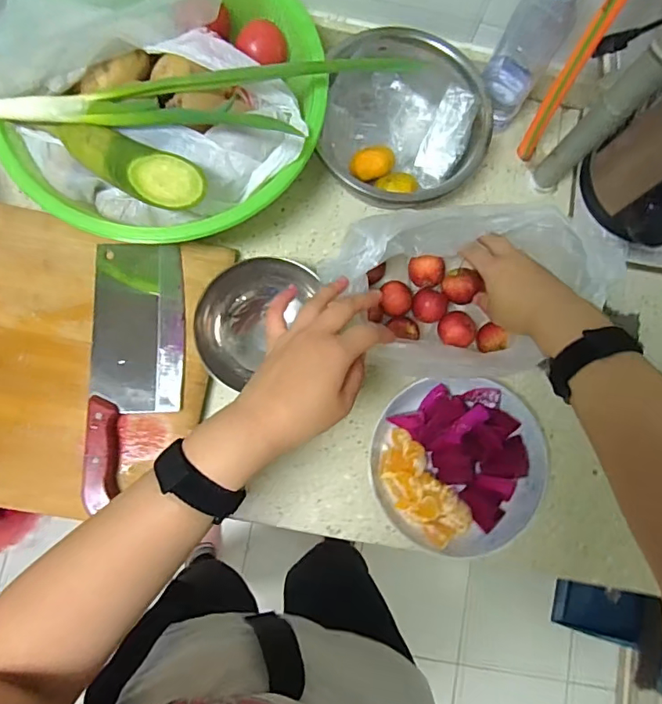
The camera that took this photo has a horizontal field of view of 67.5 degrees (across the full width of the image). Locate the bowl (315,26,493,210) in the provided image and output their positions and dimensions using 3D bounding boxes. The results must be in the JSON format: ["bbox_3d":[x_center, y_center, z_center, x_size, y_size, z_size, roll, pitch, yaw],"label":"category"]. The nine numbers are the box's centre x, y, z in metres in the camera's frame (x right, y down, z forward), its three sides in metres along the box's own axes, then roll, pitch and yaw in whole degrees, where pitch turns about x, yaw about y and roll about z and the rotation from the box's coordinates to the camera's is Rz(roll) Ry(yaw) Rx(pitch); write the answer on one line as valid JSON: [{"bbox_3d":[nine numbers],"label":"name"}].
[{"bbox_3d":[0.084,-0.261,0.586,0.179,0.092,0.184,1,81,-4],"label":"bowl"}]

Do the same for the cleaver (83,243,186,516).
[{"bbox_3d":[-0.208,0.014,0.532,0.095,0.020,0.276,-1,81,-4],"label":"cleaver"}]

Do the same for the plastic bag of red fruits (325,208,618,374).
[{"bbox_3d":[0.147,-0.064,0.518,0.273,0.146,0.155,-10,82,-6],"label":"plastic bag of red fruits"}]

